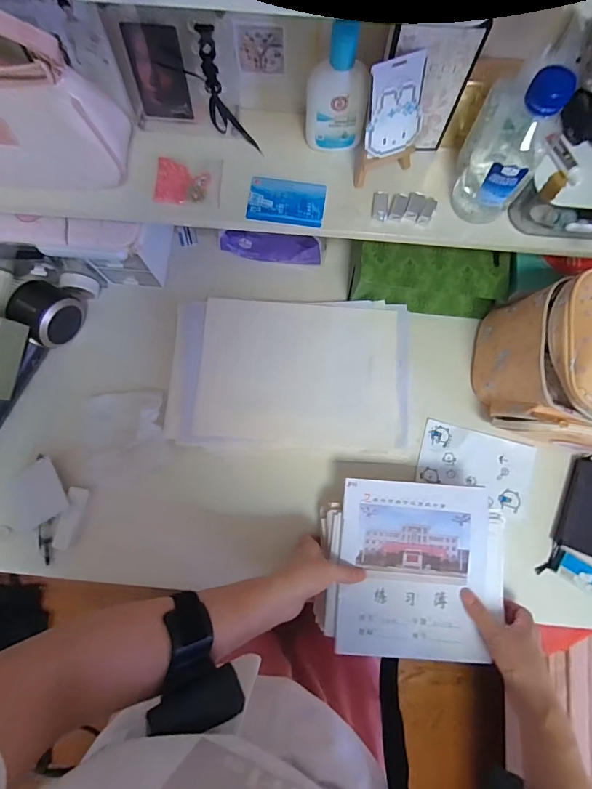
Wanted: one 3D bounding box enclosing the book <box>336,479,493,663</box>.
[{"bbox_3d":[0.137,0.199,0.466,0.169,0.013,0.186,4,80,1],"label":"book"}]

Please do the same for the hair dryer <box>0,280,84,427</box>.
[{"bbox_3d":[-0.390,-0.016,0.527,0.066,0.070,0.293,29,81,5],"label":"hair dryer"}]

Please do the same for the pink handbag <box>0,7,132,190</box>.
[{"bbox_3d":[-0.294,-0.277,0.376,0.227,0.167,0.077,-1,79,0],"label":"pink handbag"}]

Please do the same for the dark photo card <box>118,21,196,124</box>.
[{"bbox_3d":[-0.141,-0.330,0.422,0.059,0.090,0.007,10,64,4],"label":"dark photo card"}]

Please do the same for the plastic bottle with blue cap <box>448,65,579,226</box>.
[{"bbox_3d":[0.203,-0.241,0.392,0.077,0.150,0.071,27,81,5],"label":"plastic bottle with blue cap"}]

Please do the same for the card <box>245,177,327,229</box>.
[{"bbox_3d":[-0.011,-0.218,0.458,0.085,0.004,0.054,8,80,2],"label":"card"}]

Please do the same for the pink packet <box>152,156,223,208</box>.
[{"bbox_3d":[-0.122,-0.243,0.460,0.073,0.009,0.058,3,80,1],"label":"pink packet"}]

